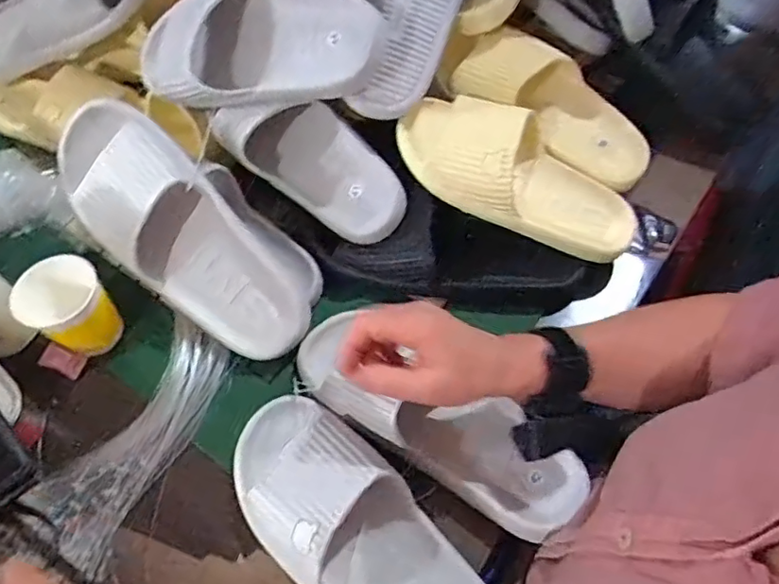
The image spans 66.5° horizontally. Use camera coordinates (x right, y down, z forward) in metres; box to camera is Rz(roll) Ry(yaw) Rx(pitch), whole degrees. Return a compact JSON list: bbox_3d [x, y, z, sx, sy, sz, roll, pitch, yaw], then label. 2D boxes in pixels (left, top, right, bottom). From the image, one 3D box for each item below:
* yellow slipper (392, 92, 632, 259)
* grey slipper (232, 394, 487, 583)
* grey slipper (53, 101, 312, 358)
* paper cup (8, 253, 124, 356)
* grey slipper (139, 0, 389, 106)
[{"bbox_3d":[0.126,-0.114,0.564,0.240,0.067,0.095,26,61,-8],"label":"yellow slipper"},{"bbox_3d":[-0.024,0.189,0.449,0.105,0.069,0.263,-38,65,-19],"label":"grey slipper"},{"bbox_3d":[-0.189,-0.054,0.540,0.110,0.085,0.279,-44,91,3],"label":"grey slipper"},{"bbox_3d":[-0.290,0.016,0.545,0.068,0.078,0.063,-1,59,2],"label":"paper cup"},{"bbox_3d":[-0.127,-0.234,0.552,0.254,0.078,0.112,7,100,27],"label":"grey slipper"}]

